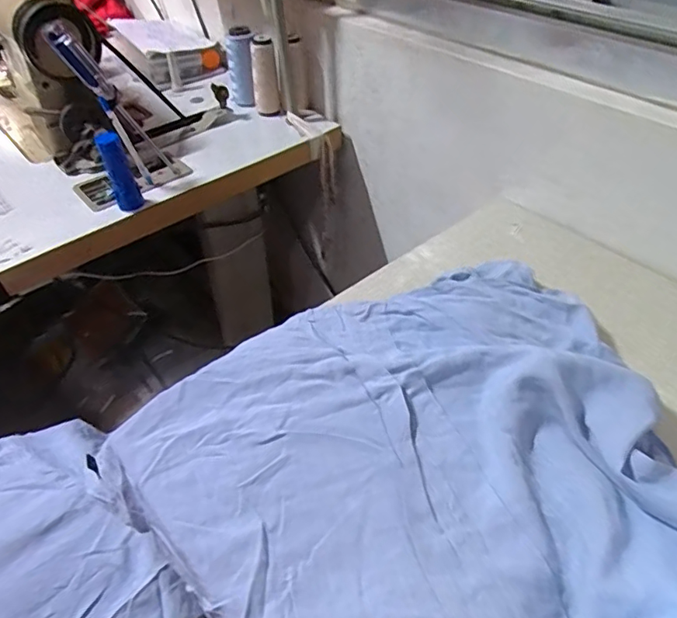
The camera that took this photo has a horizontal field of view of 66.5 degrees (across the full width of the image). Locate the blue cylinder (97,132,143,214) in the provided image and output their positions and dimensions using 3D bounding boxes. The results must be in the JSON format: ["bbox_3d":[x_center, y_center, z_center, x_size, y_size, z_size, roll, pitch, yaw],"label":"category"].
[{"bbox_3d":[-0.275,-0.172,0.650,0.032,0.097,0.026,-22,48,-20],"label":"blue cylinder"}]

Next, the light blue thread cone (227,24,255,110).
[{"bbox_3d":[-0.158,-0.387,0.848,0.044,0.120,0.034,-6,44,-6],"label":"light blue thread cone"}]

